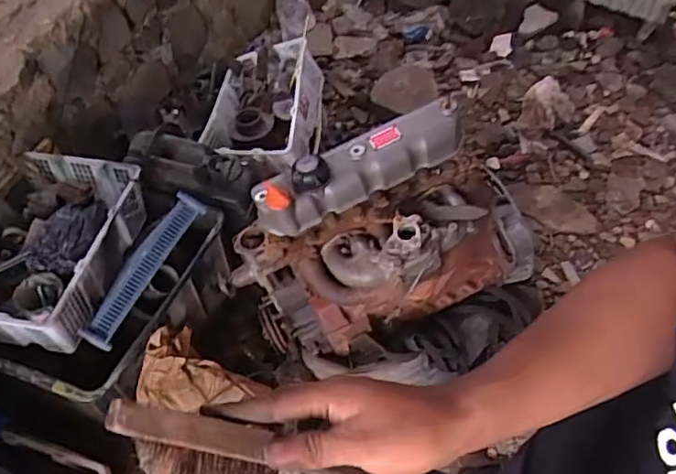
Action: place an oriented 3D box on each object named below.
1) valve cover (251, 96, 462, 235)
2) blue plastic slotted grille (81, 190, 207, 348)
[{"bbox_3d":[0.047,-0.141,1.194,0.470,0.159,0.089,-24,55,-8],"label":"valve cover"},{"bbox_3d":[-0.440,0.068,1.275,0.076,0.067,0.382,26,75,22],"label":"blue plastic slotted grille"}]

